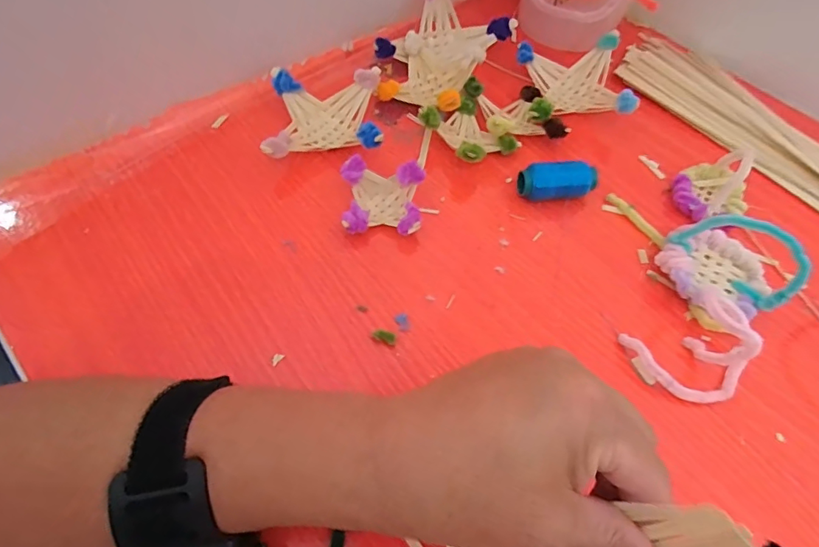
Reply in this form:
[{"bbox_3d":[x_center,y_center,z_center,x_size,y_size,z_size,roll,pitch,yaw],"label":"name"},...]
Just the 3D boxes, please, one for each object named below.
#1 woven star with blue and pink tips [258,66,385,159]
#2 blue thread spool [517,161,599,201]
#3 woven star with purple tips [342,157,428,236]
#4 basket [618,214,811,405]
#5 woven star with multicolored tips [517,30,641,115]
[{"bbox_3d":[-0.064,-0.116,0.367,0.083,0.036,0.078,-4,60,-5],"label":"woven star with blue and pink tips"},{"bbox_3d":[0.107,-0.065,0.352,0.055,0.025,0.022,-5,60,-6],"label":"blue thread spool"},{"bbox_3d":[-0.018,-0.052,0.334,0.054,0.031,0.050,1,59,-3],"label":"woven star with purple tips"},{"bbox_3d":[0.190,0.012,0.292,0.073,0.057,0.127,29,62,14],"label":"basket"},{"bbox_3d":[0.136,-0.160,0.400,0.081,0.035,0.078,0,59,-3],"label":"woven star with multicolored tips"}]

